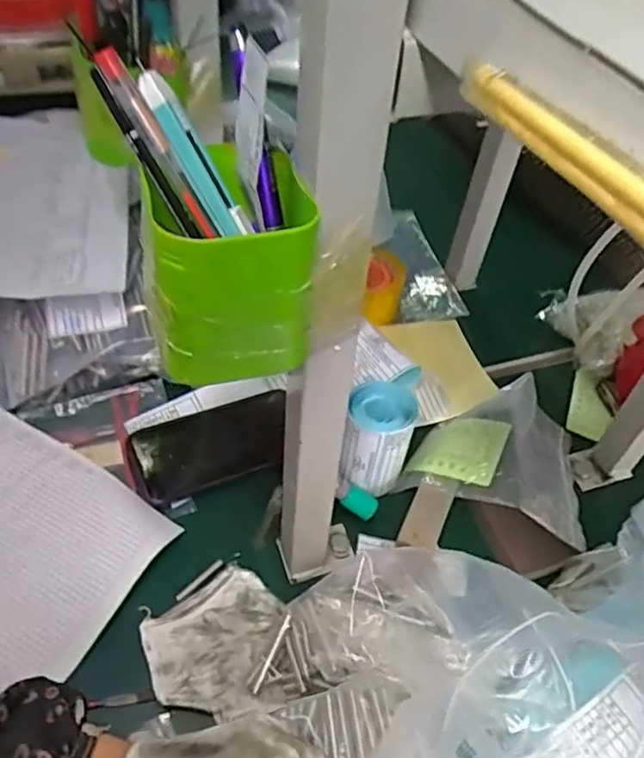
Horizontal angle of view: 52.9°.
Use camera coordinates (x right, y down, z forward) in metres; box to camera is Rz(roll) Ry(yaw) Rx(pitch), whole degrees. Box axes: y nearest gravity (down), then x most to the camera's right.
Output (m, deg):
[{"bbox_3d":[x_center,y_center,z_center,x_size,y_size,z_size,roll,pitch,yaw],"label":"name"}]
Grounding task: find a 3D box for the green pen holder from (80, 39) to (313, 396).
[{"bbox_3d":[-0.045,-0.058,0.296,0.074,0.088,0.083,-16,52,-8],"label":"green pen holder"}]

